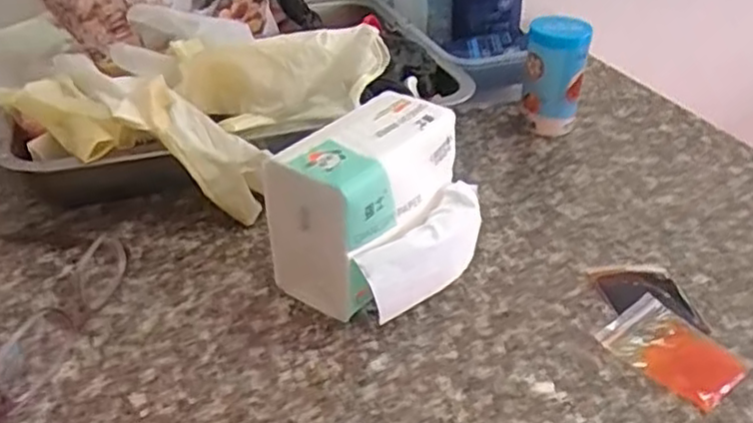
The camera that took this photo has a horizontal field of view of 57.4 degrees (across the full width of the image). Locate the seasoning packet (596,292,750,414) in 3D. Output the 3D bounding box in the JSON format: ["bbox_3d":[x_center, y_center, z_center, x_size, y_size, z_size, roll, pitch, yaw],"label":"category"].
[{"bbox_3d":[0.163,0.075,0.378,0.050,0.007,0.068,-27,44,-34],"label":"seasoning packet"}]

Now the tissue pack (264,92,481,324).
[{"bbox_3d":[0.006,0.002,0.402,0.084,0.096,0.110,28,43,33],"label":"tissue pack"}]

